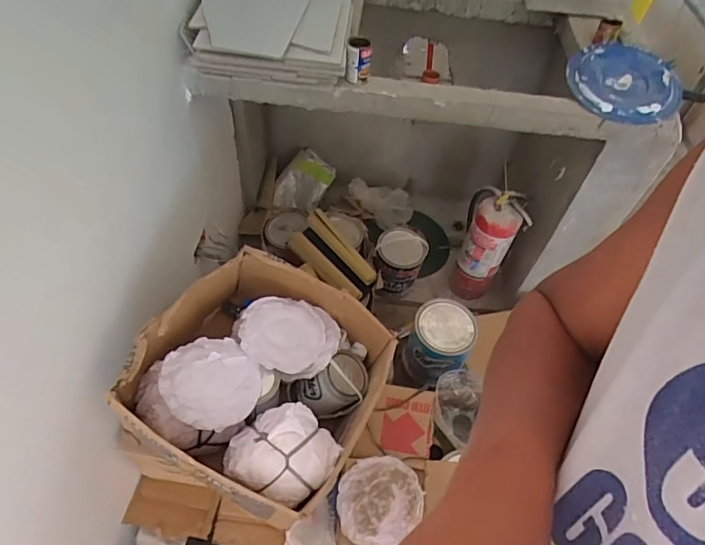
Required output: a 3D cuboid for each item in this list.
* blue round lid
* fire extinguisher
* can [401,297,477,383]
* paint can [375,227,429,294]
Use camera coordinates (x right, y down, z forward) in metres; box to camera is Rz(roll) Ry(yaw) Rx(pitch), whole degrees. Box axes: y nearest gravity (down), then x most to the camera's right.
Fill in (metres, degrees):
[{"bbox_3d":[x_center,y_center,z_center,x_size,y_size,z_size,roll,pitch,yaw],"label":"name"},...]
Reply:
[{"bbox_3d":[0.621,-0.443,1.069,0.256,0.045,0.235,1,64,-2],"label":"blue round lid"},{"bbox_3d":[0.450,-0.104,1.558,0.161,0.492,0.164,2,52,-3],"label":"fire extinguisher"},{"bbox_3d":[0.236,0.187,1.282,0.153,0.186,0.168,2,52,-3],"label":"can"},{"bbox_3d":[0.162,-0.038,1.602,0.174,0.203,0.142,6,52,-1],"label":"paint can"}]

